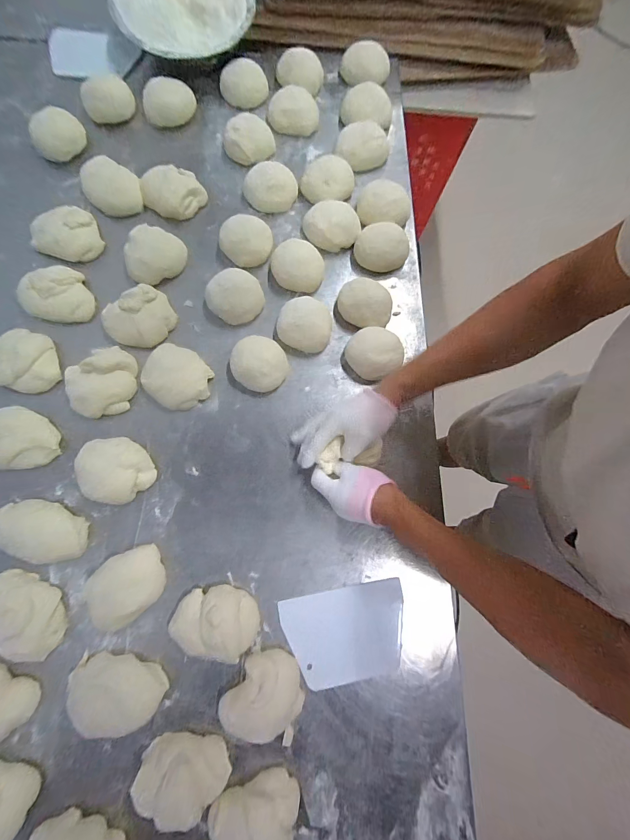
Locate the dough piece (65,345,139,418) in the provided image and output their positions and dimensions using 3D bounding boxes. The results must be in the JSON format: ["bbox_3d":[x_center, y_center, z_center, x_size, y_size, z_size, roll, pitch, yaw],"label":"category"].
[{"bbox_3d":[-0.350,-0.064,0.524,0.116,0.043,0.109,-33,78,-10],"label":"dough piece"}]

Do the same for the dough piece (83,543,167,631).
[{"bbox_3d":[-0.280,0.246,0.467,0.117,0.037,0.092,-34,83,-9],"label":"dough piece"}]

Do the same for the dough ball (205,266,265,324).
[{"bbox_3d":[-0.143,-0.221,0.571,0.097,0.051,0.097,0,75,-1],"label":"dough ball"}]

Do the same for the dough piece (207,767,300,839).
[{"bbox_3d":[-0.074,0.526,0.412,0.114,0.036,0.091,-14,80,-6],"label":"dough piece"}]

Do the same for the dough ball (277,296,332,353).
[{"bbox_3d":[-0.014,-0.169,0.551,0.089,0.046,0.095,0,75,-1],"label":"dough ball"}]

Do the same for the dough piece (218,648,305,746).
[{"bbox_3d":[-0.070,0.383,0.435,0.107,0.058,0.108,0,75,-1],"label":"dough piece"}]

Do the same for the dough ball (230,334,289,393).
[{"bbox_3d":[-0.093,-0.093,0.531,0.090,0.057,0.091,0,75,-1],"label":"dough ball"}]

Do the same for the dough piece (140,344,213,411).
[{"bbox_3d":[-0.229,-0.073,0.525,0.108,0.048,0.095,37,77,8],"label":"dough piece"}]

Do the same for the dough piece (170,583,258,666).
[{"bbox_3d":[-0.144,0.295,0.460,0.121,0.039,0.097,21,79,1],"label":"dough piece"}]

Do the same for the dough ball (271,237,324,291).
[{"bbox_3d":[-0.030,-0.279,0.574,0.093,0.039,0.087,6,79,-2],"label":"dough ball"}]

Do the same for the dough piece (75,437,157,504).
[{"bbox_3d":[-0.315,0.073,0.496,0.093,0.032,0.108,-36,79,-10],"label":"dough piece"}]

